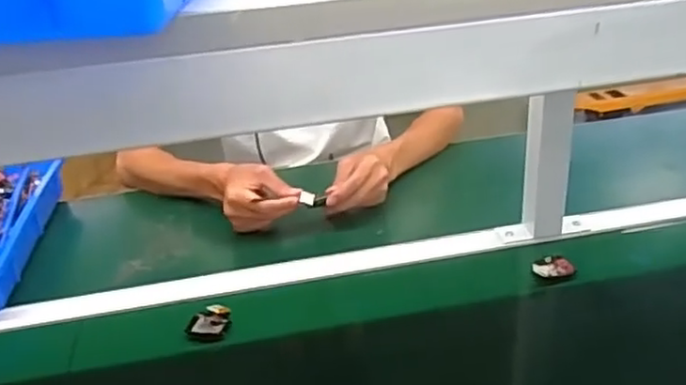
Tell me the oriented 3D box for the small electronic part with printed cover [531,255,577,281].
[{"bbox_3d":[0.254,0.090,0.801,0.050,0.014,0.039,-4,29,0],"label":"small electronic part with printed cover"}]

